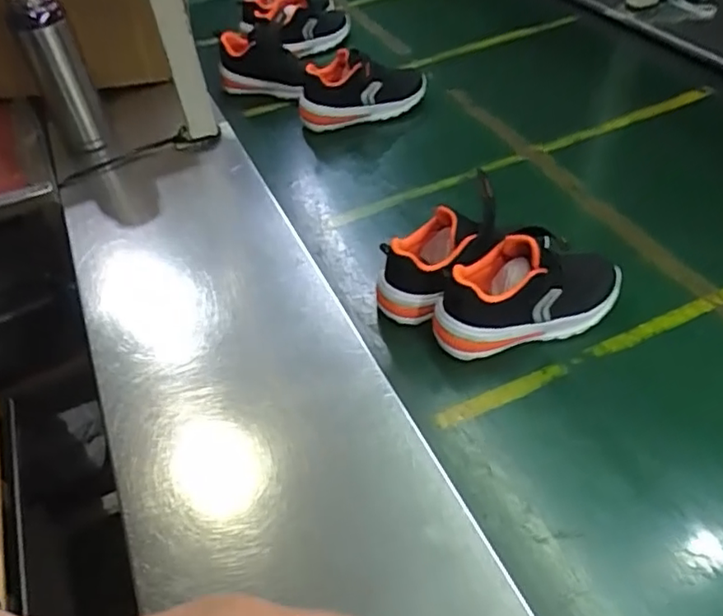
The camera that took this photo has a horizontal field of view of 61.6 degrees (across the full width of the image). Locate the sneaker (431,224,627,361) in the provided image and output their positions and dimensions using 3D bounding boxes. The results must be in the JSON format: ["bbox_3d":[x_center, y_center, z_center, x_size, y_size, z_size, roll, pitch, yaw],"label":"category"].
[{"bbox_3d":[0.177,-0.026,0.651,0.204,0.113,0.081,-13,45,-6],"label":"sneaker"}]

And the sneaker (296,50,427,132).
[{"bbox_3d":[0.000,-0.375,1.022,0.222,0.100,0.107,-13,45,-6],"label":"sneaker"}]

